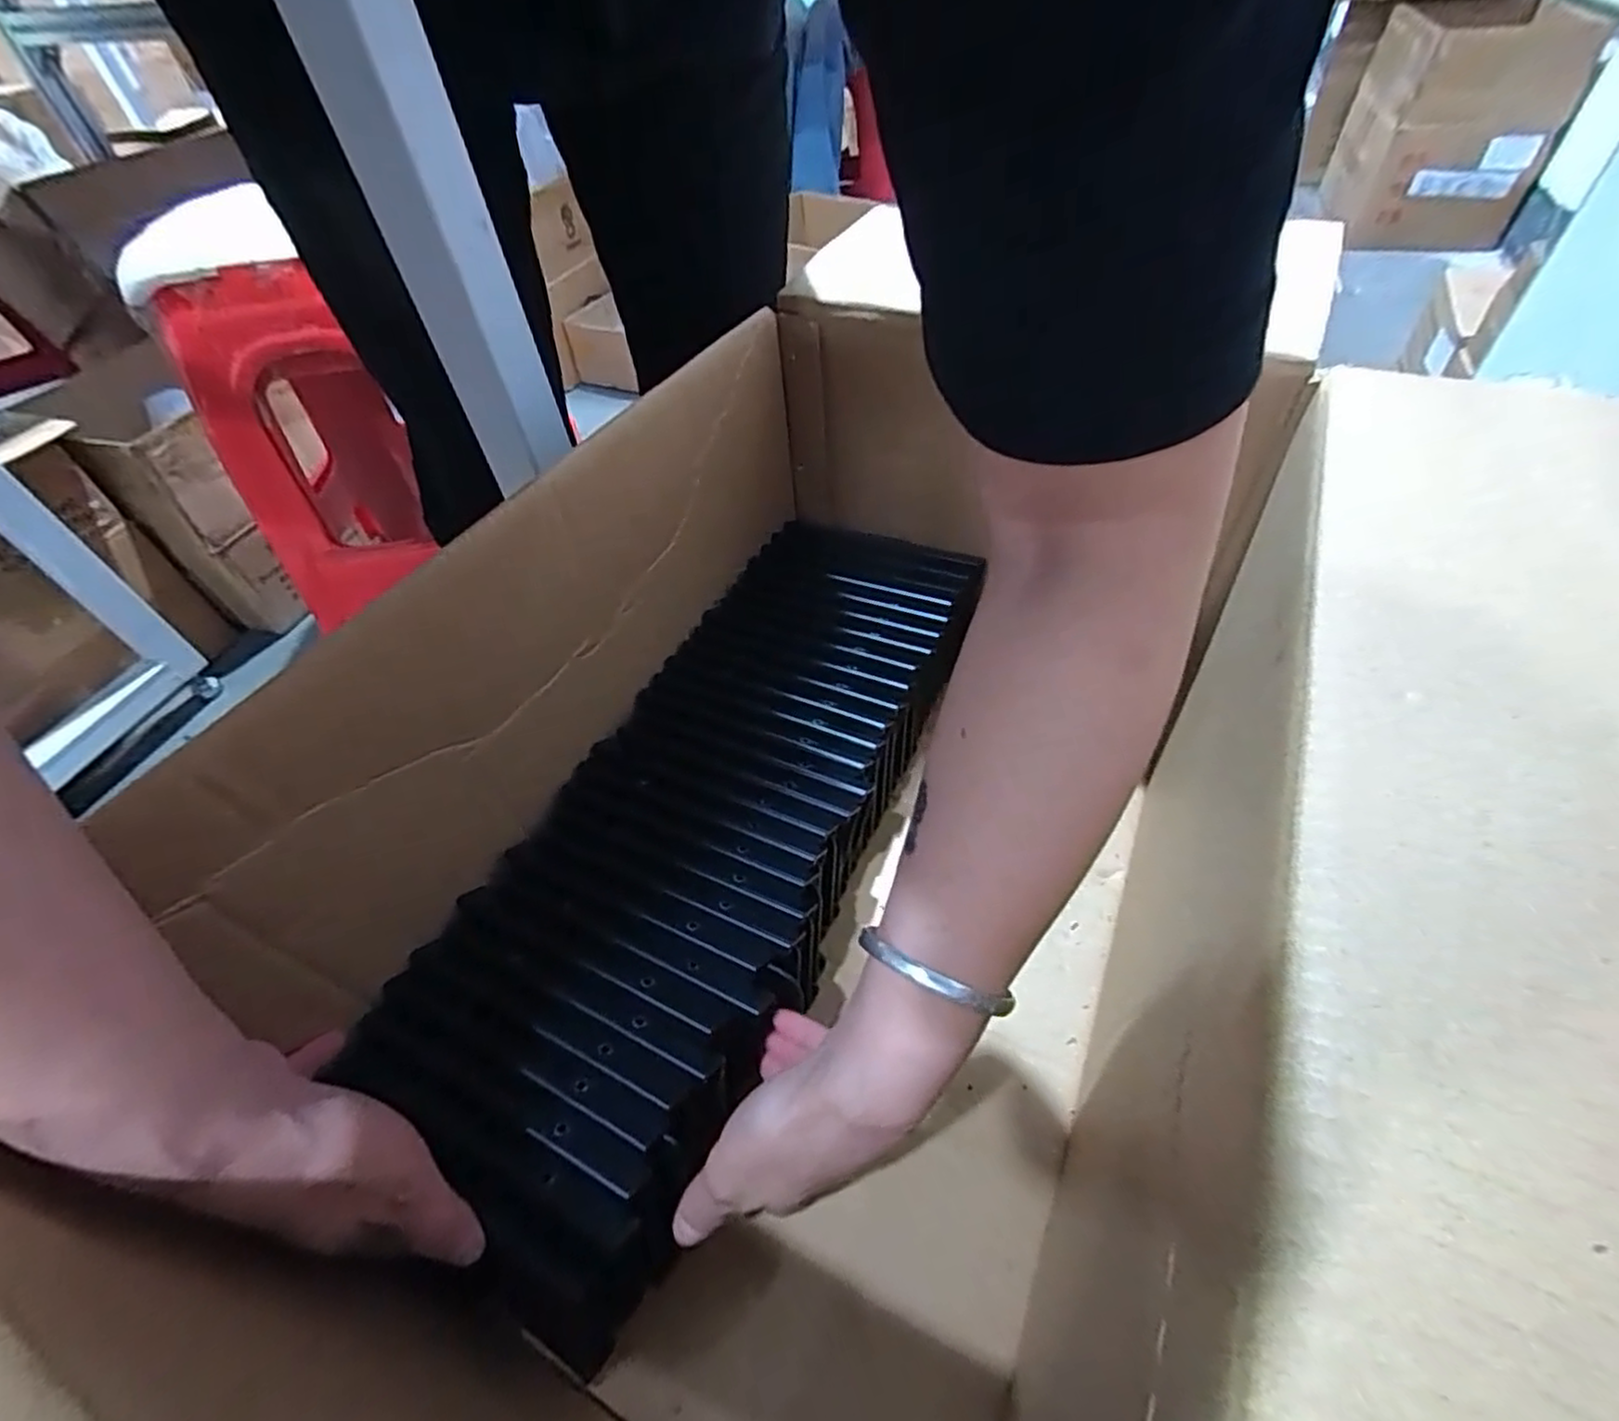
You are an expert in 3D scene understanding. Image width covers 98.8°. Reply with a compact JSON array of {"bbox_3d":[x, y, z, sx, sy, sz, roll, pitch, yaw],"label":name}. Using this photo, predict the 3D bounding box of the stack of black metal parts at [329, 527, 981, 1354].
[{"bbox_3d":[-0.050,0.063,0.453,0.189,0.086,0.489,16,52,18],"label":"stack of black metal parts"}]

